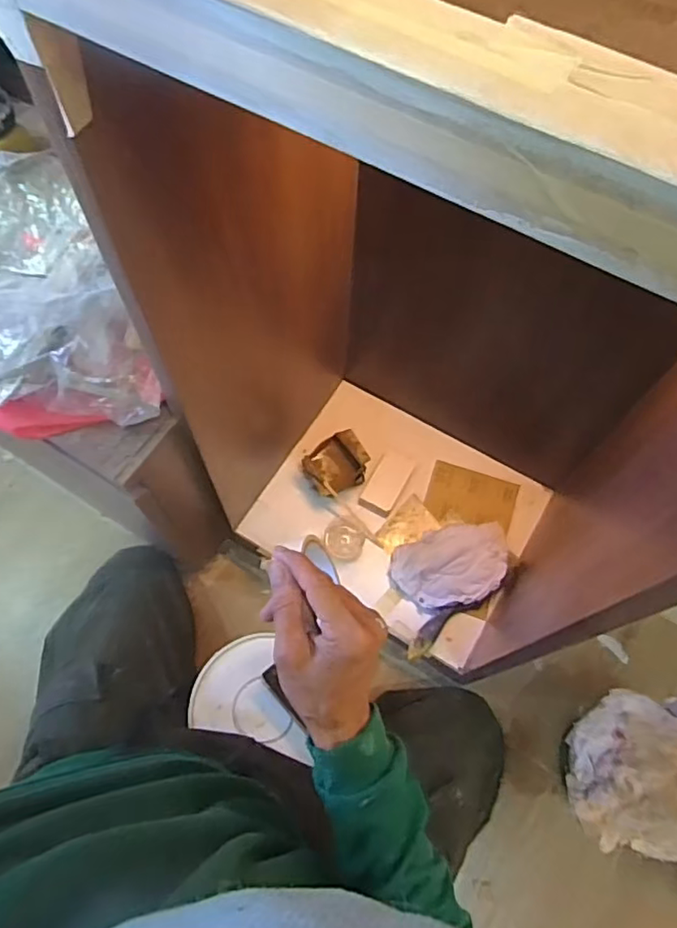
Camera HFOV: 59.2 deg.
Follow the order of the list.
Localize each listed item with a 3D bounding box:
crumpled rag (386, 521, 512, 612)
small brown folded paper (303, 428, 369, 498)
[{"bbox_3d":[0.167,0.150,0.879,0.172,0.064,0.112,-6,66,-5],"label":"crumpled rag"},{"bbox_3d":[-0.007,-0.002,0.935,0.093,0.051,0.088,-31,70,-15],"label":"small brown folded paper"}]

